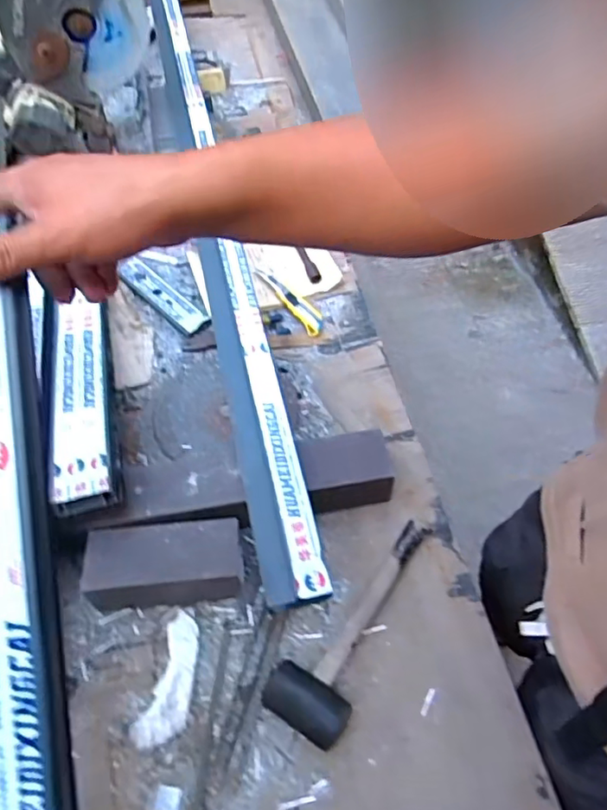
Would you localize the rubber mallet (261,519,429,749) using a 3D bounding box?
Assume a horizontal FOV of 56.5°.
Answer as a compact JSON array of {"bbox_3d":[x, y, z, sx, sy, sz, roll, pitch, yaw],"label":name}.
[{"bbox_3d":[0.070,0.269,0.719,0.099,0.055,0.295,29,61,20],"label":"rubber mallet"}]

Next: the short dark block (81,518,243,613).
[{"bbox_3d":[-0.176,0.213,0.757,0.184,0.072,0.089,-5,55,-2],"label":"short dark block"}]

